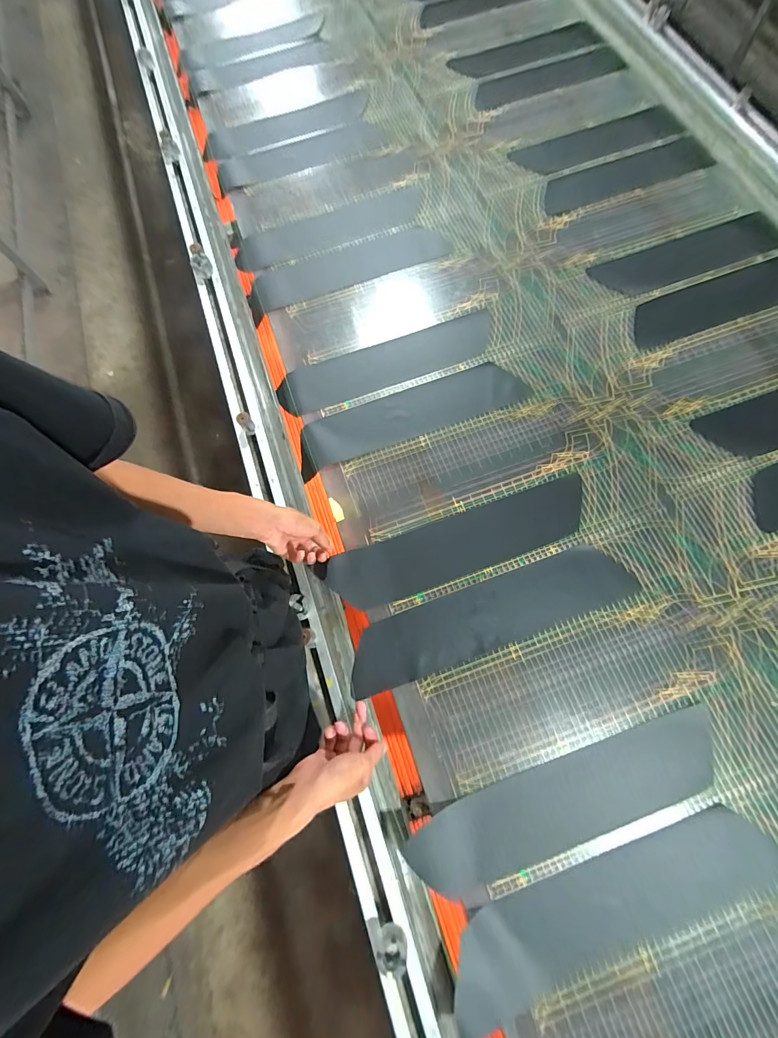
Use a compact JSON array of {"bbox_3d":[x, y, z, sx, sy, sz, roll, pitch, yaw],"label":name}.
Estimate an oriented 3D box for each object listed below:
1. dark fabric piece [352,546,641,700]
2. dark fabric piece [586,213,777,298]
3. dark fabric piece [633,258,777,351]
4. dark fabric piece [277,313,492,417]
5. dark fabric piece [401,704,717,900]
[{"bbox_3d":[0.162,0.152,0.606,0.461,0.014,0.099,-18,71,-7],"label":"dark fabric piece"},{"bbox_3d":[0.649,-0.575,0.829,0.422,0.014,0.116,-21,74,-5],"label":"dark fabric piece"},{"bbox_3d":[0.693,-0.457,0.789,0.437,0.012,0.109,-20,74,-5],"label":"dark fabric piece"},{"bbox_3d":[-0.002,-0.308,0.748,0.441,0.007,0.099,-19,74,-5],"label":"dark fabric piece"},{"bbox_3d":[0.260,0.391,0.524,0.445,0.029,0.106,-19,76,-4],"label":"dark fabric piece"}]

